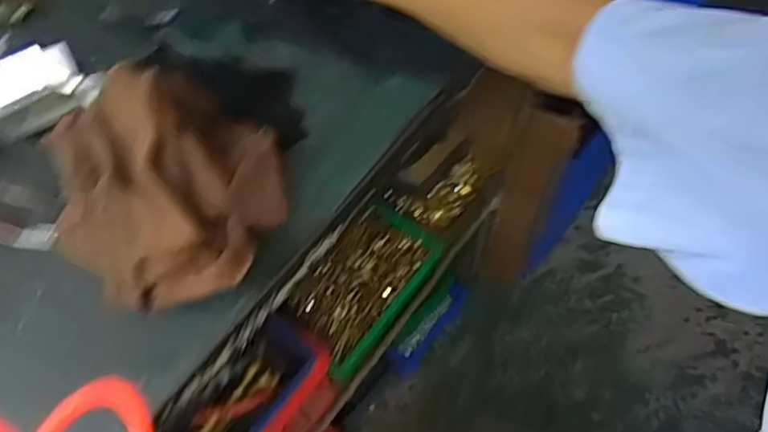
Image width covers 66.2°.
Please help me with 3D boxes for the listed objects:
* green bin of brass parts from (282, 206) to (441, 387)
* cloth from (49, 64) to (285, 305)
[{"bbox_3d":[-0.029,0.091,0.861,0.138,0.061,0.249,31,64,18],"label":"green bin of brass parts"},{"bbox_3d":[-0.169,-0.025,0.474,0.182,0.073,0.180,35,65,20],"label":"cloth"}]

